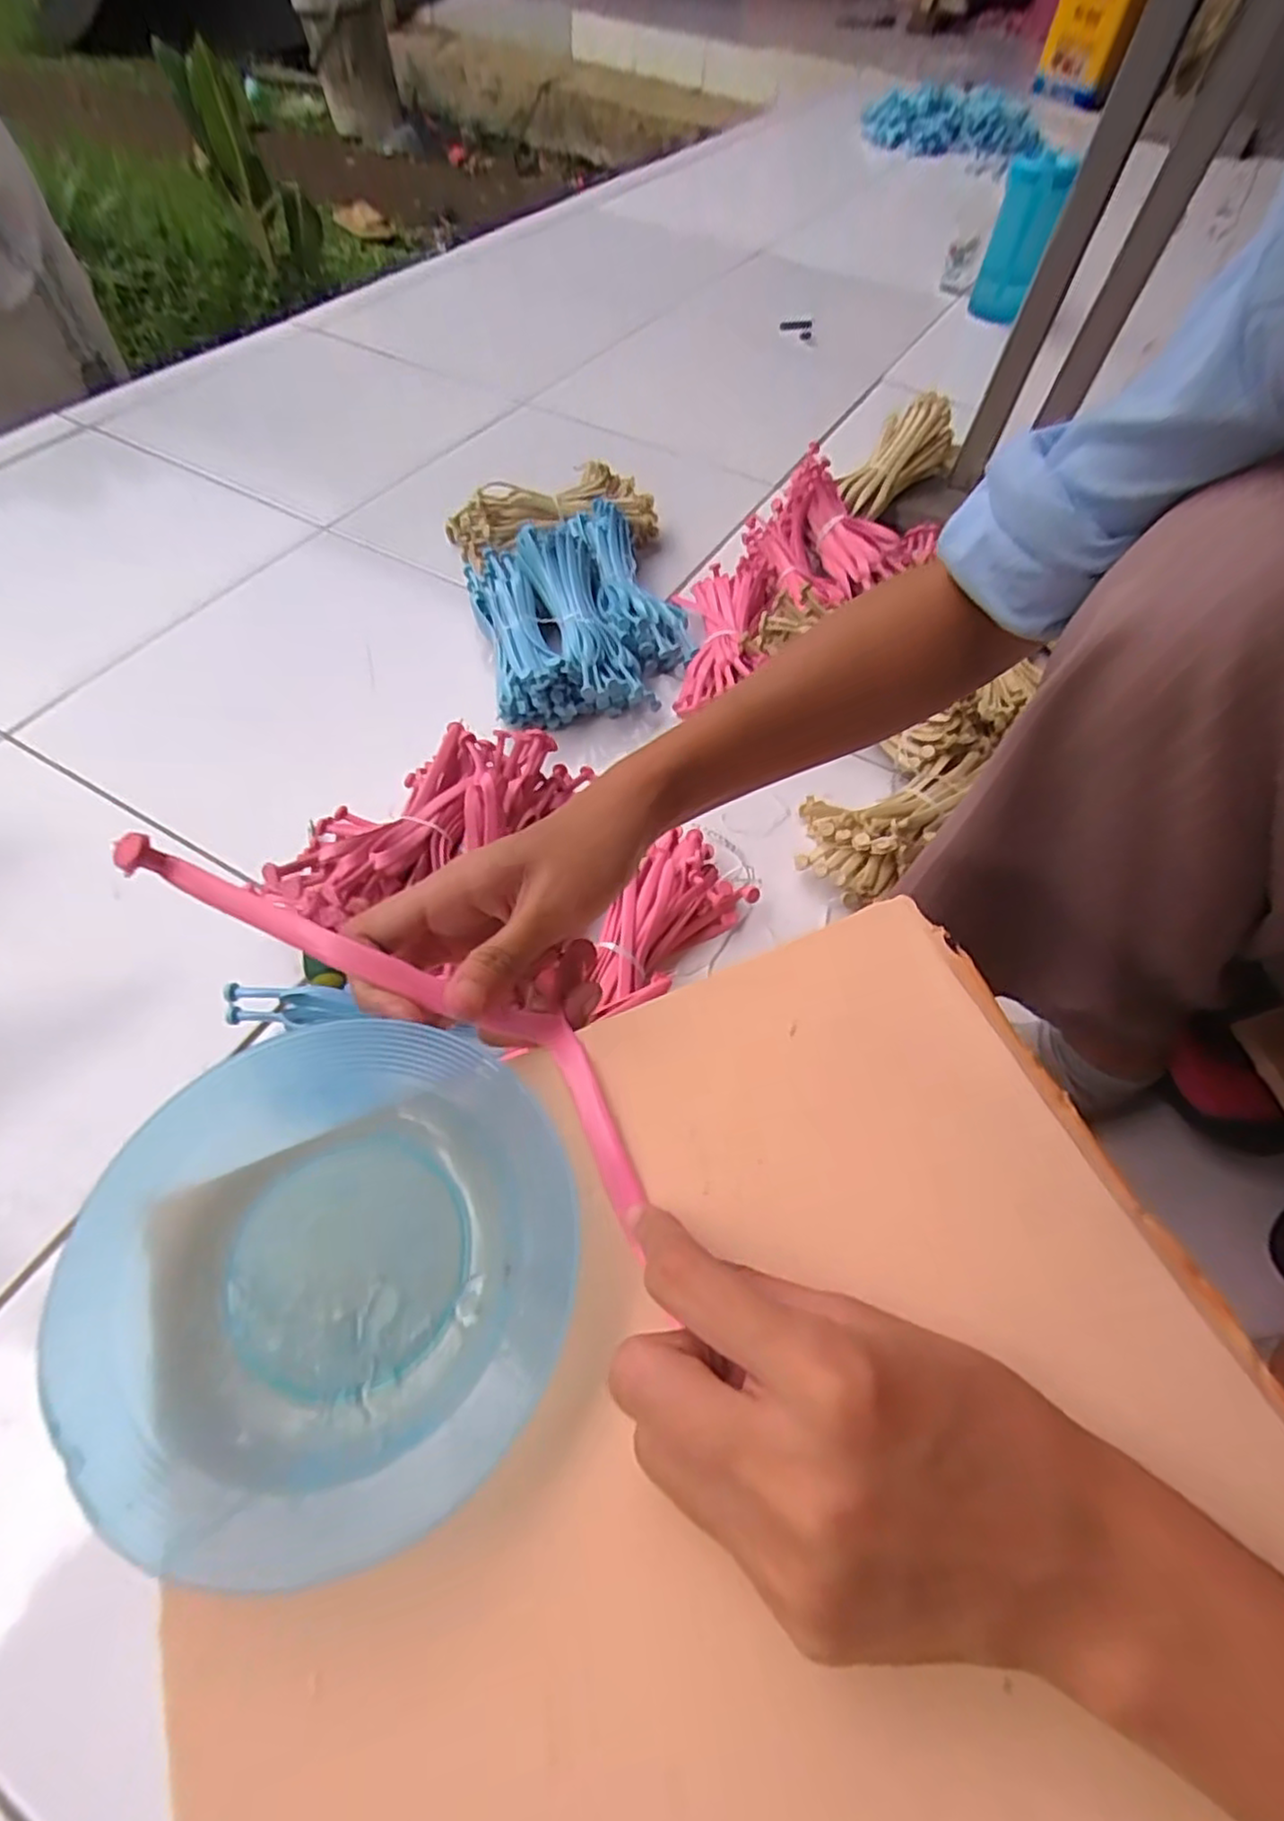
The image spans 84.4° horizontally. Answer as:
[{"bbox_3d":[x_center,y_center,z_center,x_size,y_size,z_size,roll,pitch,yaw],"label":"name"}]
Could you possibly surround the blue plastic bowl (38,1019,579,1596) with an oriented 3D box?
[{"bbox_3d":[-0.083,0.095,0.200,0.124,0.025,0.133,2,58,-3],"label":"blue plastic bowl"}]

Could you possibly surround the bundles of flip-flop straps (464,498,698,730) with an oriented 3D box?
[{"bbox_3d":[-0.062,-0.310,0.713,0.206,0.069,0.263,-12,59,-11],"label":"bundles of flip-flop straps"}]

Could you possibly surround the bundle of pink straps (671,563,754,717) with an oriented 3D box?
[{"bbox_3d":[0.076,-0.274,0.706,0.086,0.039,0.199,4,58,-1],"label":"bundle of pink straps"}]

